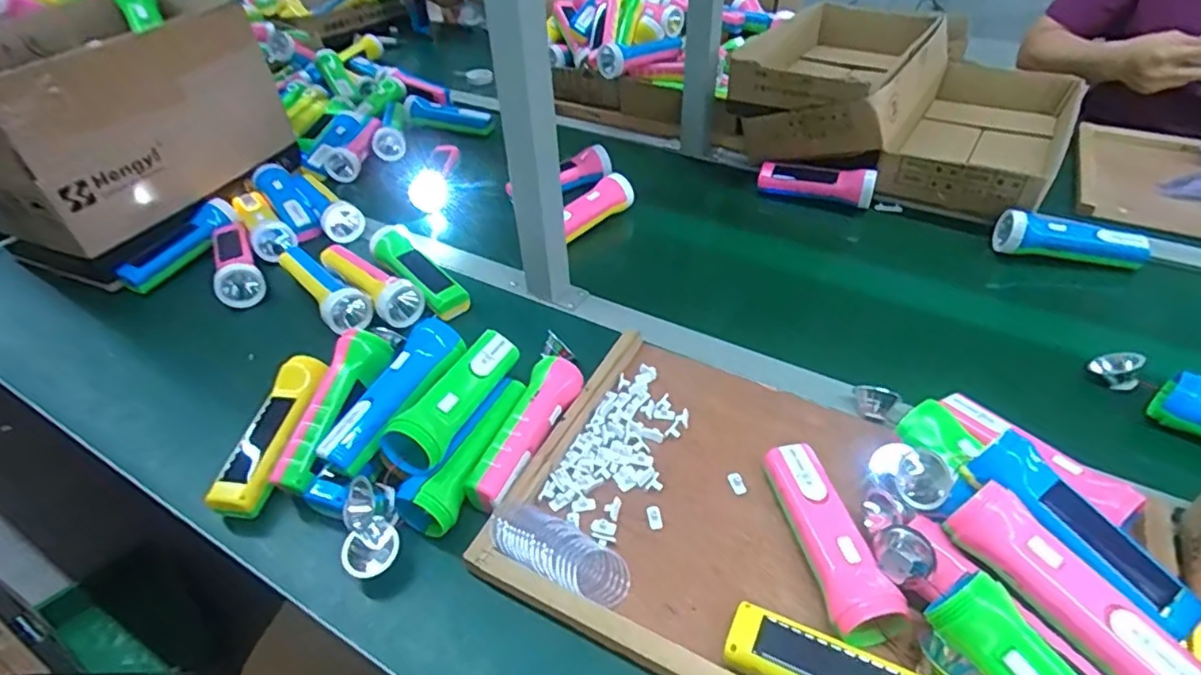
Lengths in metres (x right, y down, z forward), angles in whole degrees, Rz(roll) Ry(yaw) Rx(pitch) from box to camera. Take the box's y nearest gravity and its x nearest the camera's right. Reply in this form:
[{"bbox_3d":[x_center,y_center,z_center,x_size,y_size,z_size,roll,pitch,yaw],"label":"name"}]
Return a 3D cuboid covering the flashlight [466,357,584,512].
[{"bbox_3d":[-0.066,0.082,0.561,0.041,0.037,0.163,14,45,18],"label":"flashlight"}]

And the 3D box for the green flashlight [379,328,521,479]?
[{"bbox_3d":[-0.125,0.053,0.550,0.047,0.050,0.157,17,46,20],"label":"green flashlight"}]

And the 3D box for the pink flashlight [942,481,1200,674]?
[{"bbox_3d":[0.305,0.161,0.397,0.042,0.043,0.156,-28,48,-25],"label":"pink flashlight"}]

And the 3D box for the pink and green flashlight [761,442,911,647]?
[{"bbox_3d":[0.172,0.152,0.478,0.054,0.041,0.152,-10,43,-8],"label":"pink and green flashlight"}]

